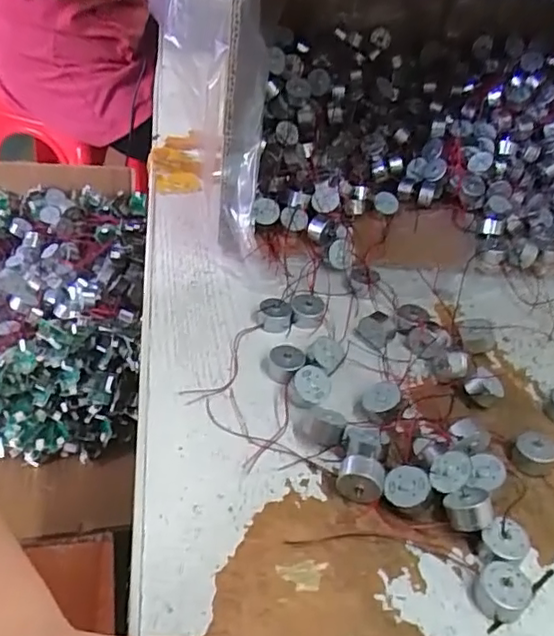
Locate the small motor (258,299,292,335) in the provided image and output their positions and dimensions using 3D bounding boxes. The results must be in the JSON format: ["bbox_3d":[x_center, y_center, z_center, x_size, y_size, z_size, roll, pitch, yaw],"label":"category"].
[{"bbox_3d":[-0.001,-0.002,0.421,0.023,0.014,0.020,20,40,15],"label":"small motor"}]

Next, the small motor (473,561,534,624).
[{"bbox_3d":[0.108,0.128,0.283,0.024,0.014,0.026,4,39,-4],"label":"small motor"}]

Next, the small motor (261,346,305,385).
[{"bbox_3d":[0.004,0.030,0.384,0.026,0.015,0.024,10,39,4],"label":"small motor"}]

